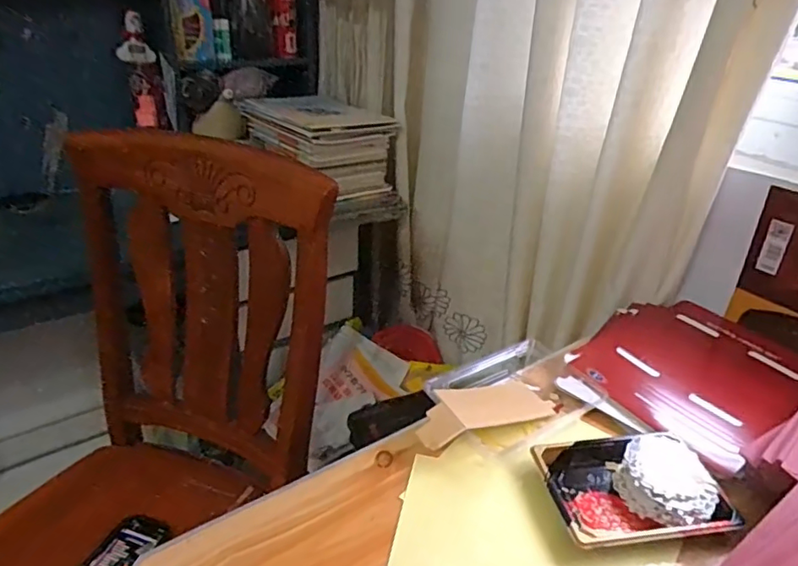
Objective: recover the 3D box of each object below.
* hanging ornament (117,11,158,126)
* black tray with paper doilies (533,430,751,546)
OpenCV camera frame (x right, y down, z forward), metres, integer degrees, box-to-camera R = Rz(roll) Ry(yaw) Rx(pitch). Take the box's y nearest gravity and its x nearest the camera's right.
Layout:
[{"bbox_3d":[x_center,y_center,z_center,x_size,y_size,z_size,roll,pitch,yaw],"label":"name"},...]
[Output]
[{"bbox_3d":[-0.557,-0.454,1.180,0.052,0.220,0.068,1,30,-3],"label":"hanging ornament"},{"bbox_3d":[0.219,0.192,0.531,0.160,0.037,0.121,-2,30,-9],"label":"black tray with paper doilies"}]

